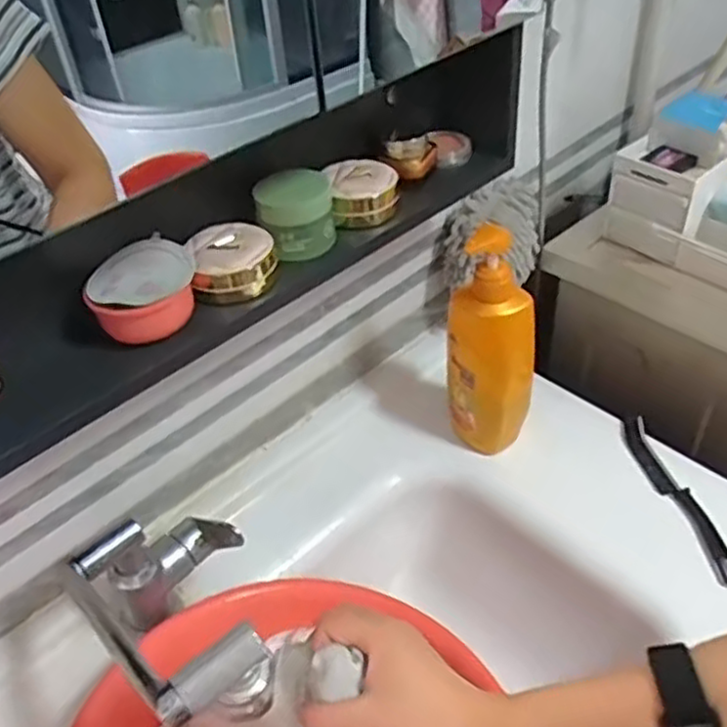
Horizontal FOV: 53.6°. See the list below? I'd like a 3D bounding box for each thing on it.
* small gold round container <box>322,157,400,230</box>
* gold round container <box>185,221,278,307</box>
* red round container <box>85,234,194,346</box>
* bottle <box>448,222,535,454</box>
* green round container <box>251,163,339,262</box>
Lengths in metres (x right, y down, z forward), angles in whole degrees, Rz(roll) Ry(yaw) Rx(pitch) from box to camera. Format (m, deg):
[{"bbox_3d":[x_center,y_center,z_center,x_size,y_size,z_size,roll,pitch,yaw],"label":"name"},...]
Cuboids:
[{"bbox_3d":[-0.001,-0.153,0.635,0.060,0.035,0.066,-3,41,3],"label":"small gold round container"},{"bbox_3d":[-0.103,-0.078,0.571,0.066,0.043,0.063,-3,41,3],"label":"gold round container"},{"bbox_3d":[-0.162,-0.052,0.532,0.079,0.046,0.068,-23,44,-18],"label":"red round container"},{"bbox_3d":[0.130,-0.019,0.731,0.086,0.275,0.061,4,42,11],"label":"bottle"},{"bbox_3d":[-0.055,-0.123,0.586,0.061,0.054,0.059,-9,42,-4],"label":"green round container"}]

